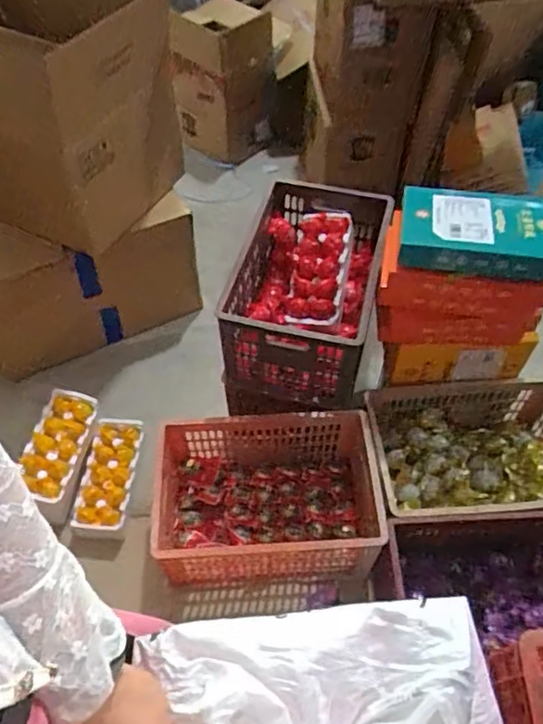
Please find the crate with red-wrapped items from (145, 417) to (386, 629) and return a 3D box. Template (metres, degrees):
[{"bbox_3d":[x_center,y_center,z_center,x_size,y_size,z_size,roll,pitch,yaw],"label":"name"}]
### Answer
[{"bbox_3d":[-0.022,0.317,1.312,0.509,0.229,0.318,-1,54,0],"label":"crate with red-wrapped items"}]

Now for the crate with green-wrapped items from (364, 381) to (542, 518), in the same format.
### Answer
[{"bbox_3d":[0.460,0.224,1.307,0.447,0.192,0.318,1,54,2],"label":"crate with green-wrapped items"}]

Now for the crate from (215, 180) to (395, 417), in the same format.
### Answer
[{"bbox_3d":[0.080,-0.151,1.347,0.308,0.287,0.468,12,55,9],"label":"crate"}]

